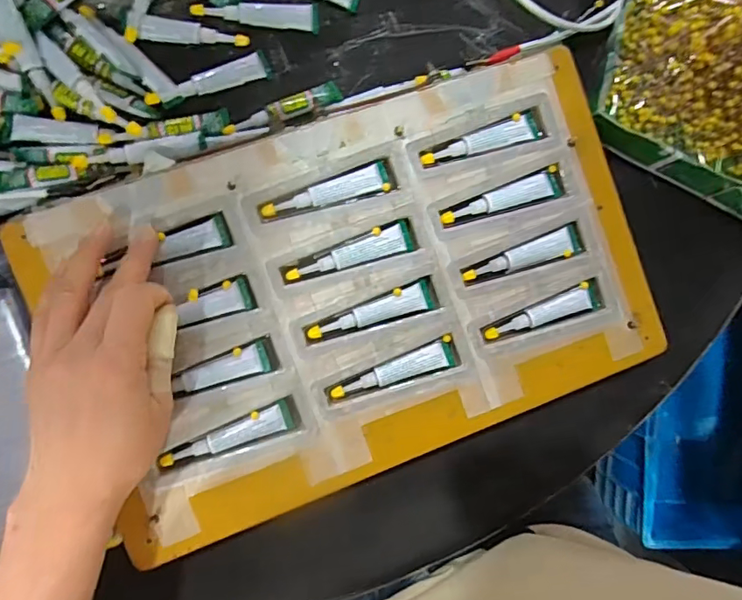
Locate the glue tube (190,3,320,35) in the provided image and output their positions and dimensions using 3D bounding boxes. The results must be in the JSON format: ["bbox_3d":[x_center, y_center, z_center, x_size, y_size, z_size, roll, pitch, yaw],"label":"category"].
[{"bbox_3d":[-0.079,-0.201,0.364,0.085,0.010,0.019,2,90,-8],"label":"glue tube"}]

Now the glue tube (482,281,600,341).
[{"bbox_3d":[0.121,0.011,0.363,0.086,0.008,0.018,-21,93,-7],"label":"glue tube"}]

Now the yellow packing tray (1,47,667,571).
[{"bbox_3d":[0.000,-0.006,0.345,0.374,0.026,0.229,-21,88,-6],"label":"yellow packing tray"}]

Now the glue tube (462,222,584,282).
[{"bbox_3d":[0.106,-0.028,0.362,0.088,0.006,0.020,-23,94,-7],"label":"glue tube"}]

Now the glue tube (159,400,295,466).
[{"bbox_3d":[-0.092,0.087,0.335,0.084,0.006,0.017,-18,93,-7],"label":"glue tube"}]

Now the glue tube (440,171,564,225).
[{"bbox_3d":[0.089,-0.069,0.361,0.087,0.006,0.018,-18,93,-7],"label":"glue tube"}]

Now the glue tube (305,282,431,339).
[{"bbox_3d":[0.000,0.009,0.346,0.084,0.006,0.018,-18,93,-7],"label":"glue tube"}]

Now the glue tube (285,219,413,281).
[{"bbox_3d":[-0.013,-0.030,0.344,0.085,0.006,0.018,-20,93,-7],"label":"glue tube"}]

